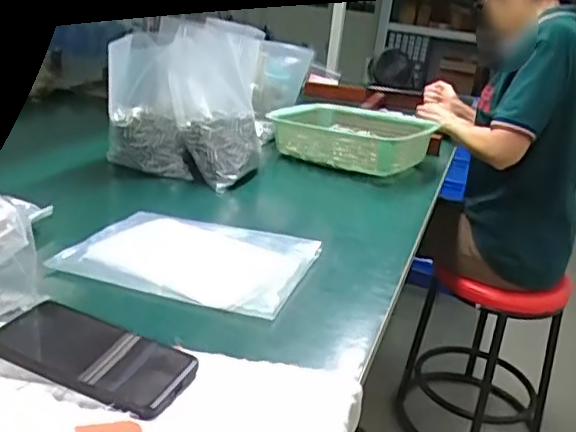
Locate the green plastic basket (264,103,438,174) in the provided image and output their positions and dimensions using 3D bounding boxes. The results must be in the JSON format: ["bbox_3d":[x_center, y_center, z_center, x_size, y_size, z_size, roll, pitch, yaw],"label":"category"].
[{"bbox_3d":[0.117,-0.145,1.144,0.260,0.082,0.223,18,24,25],"label":"green plastic basket"}]

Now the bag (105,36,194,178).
[{"bbox_3d":[-0.212,-0.170,0.941,0.121,0.208,0.049,6,21,-4],"label":"bag"}]

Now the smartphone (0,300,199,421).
[{"bbox_3d":[-0.157,0.111,0.495,0.159,0.014,0.081,15,22,19],"label":"smartphone"}]

